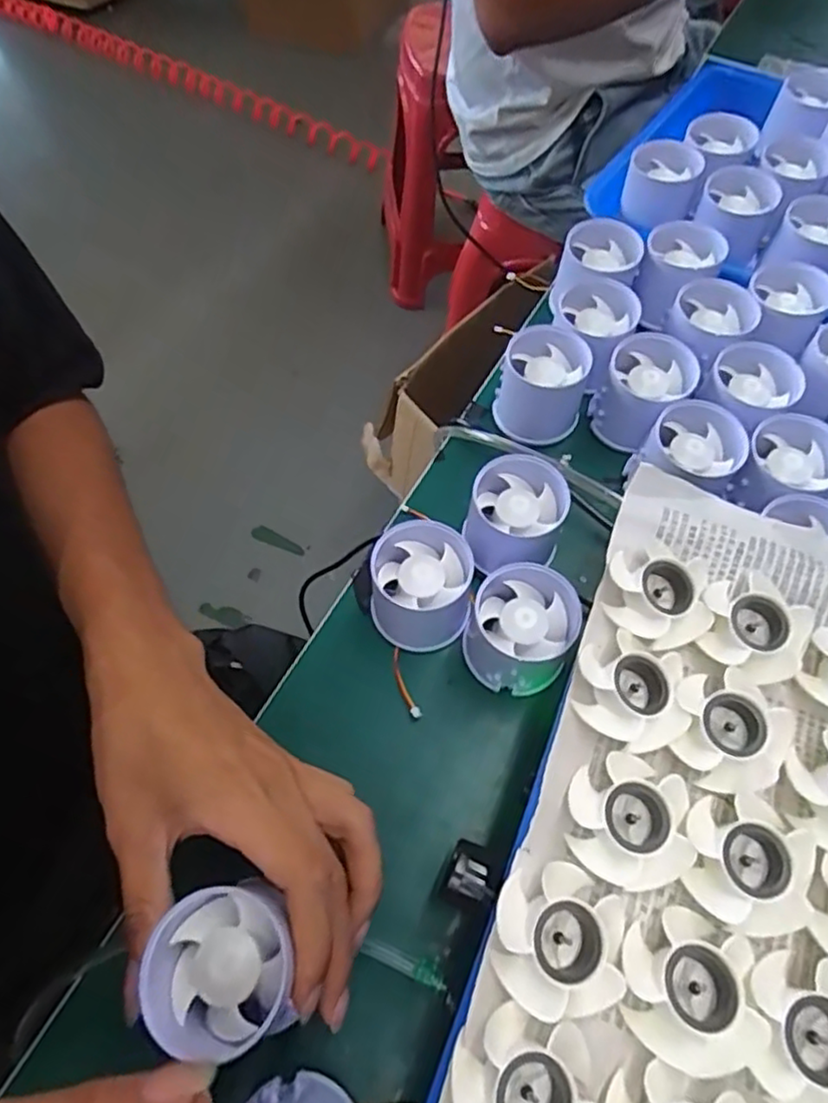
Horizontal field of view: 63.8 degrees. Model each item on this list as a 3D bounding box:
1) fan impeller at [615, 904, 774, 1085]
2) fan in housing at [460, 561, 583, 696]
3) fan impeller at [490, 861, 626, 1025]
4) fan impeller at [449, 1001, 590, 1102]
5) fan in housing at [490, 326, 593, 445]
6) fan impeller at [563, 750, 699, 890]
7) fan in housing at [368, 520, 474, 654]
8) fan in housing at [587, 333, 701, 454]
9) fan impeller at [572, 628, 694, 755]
[{"bbox_3d":[0.087,0.138,0.210,0.041,0.016,0.041,0,62,0],"label":"fan impeller"},{"bbox_3d":[0.054,0.041,0.346,0.054,0.049,0.054,24,64,12],"label":"fan in housing"},{"bbox_3d":[0.047,0.125,0.215,0.040,0.017,0.042,0,62,0],"label":"fan impeller"},{"bbox_3d":[0.032,0.161,0.196,0.043,0.015,0.040,0,67,0],"label":"fan impeller"},{"bbox_3d":[0.081,-0.105,0.424,0.054,0.053,0.050,13,63,6],"label":"fan in housing"},{"bbox_3d":[0.076,0.095,0.235,0.040,0.015,0.043,0,62,0],"label":"fan impeller"},{"bbox_3d":[0.003,0.019,0.358,0.054,0.046,0.058,0,62,0],"label":"fan in housing"},{"bbox_3d":[0.142,-0.098,0.417,0.051,0.049,0.056,0,62,0],"label":"fan in housing"},{"bbox_3d":[0.084,0.052,0.252,0.040,0.013,0.042,0,62,0],"label":"fan impeller"}]

